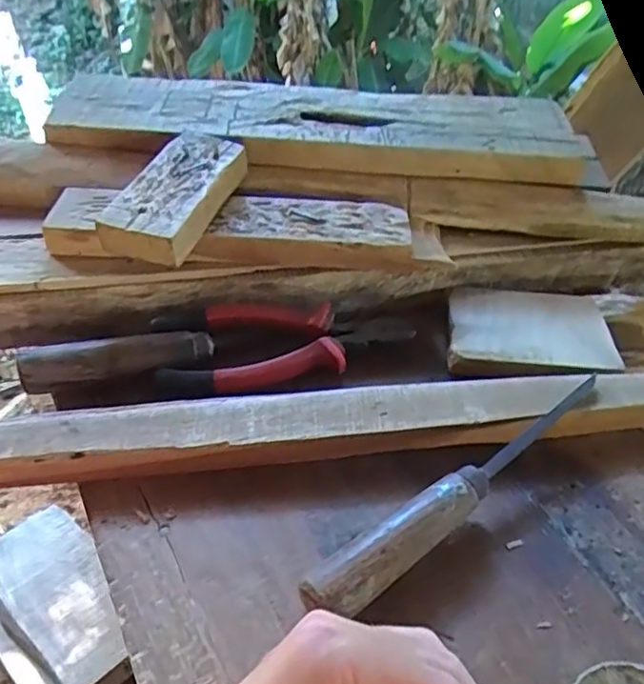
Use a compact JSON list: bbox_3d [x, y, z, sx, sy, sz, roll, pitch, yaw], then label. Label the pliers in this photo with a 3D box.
[{"bbox_3d":[-0.026,-0.002,0.452,0.179,0.023,0.070,-8,45,-13],"label":"pliers"}]

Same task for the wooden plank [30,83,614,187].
[{"bbox_3d":[0.005,-0.186,0.547,0.455,0.031,0.111,0,43,-5],"label":"wooden plank"}]

